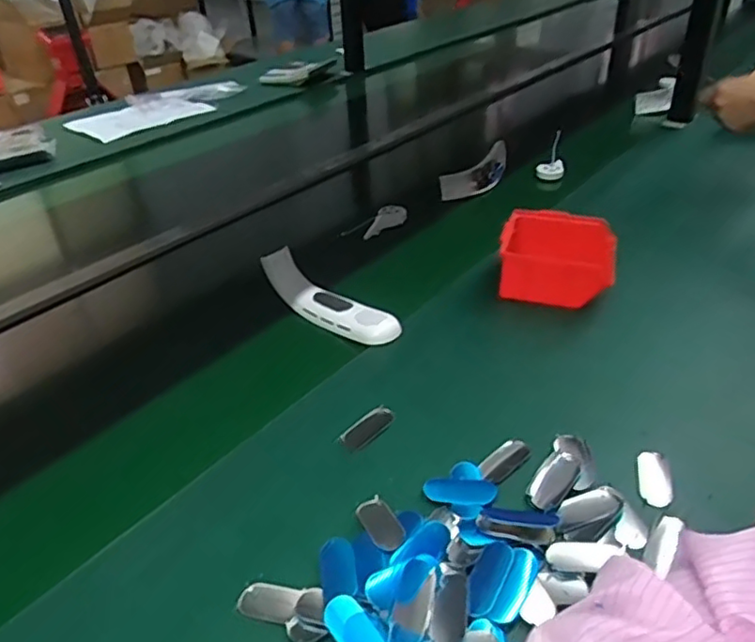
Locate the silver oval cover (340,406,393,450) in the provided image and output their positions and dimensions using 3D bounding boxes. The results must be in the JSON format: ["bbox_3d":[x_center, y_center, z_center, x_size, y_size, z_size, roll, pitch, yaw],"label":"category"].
[{"bbox_3d":[-0.009,0.104,0.598,0.056,0.023,0.010,-33,5,-23],"label":"silver oval cover"}]

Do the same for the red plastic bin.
[{"bbox_3d":[0.222,-0.078,0.771,0.137,0.066,0.119,10,35,18],"label":"red plastic bin"}]

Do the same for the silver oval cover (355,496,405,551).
[{"bbox_3d":[0.003,0.161,0.492,0.027,0.004,0.057,-28,28,-17],"label":"silver oval cover"}]

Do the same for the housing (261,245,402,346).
[{"bbox_3d":[-0.057,-0.029,0.746,0.199,0.056,0.044,26,43,35],"label":"housing"}]

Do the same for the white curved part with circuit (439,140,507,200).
[{"bbox_3d":[0.179,-0.262,1.077,0.078,0.040,0.179,15,37,25],"label":"white curved part with circuit"}]

